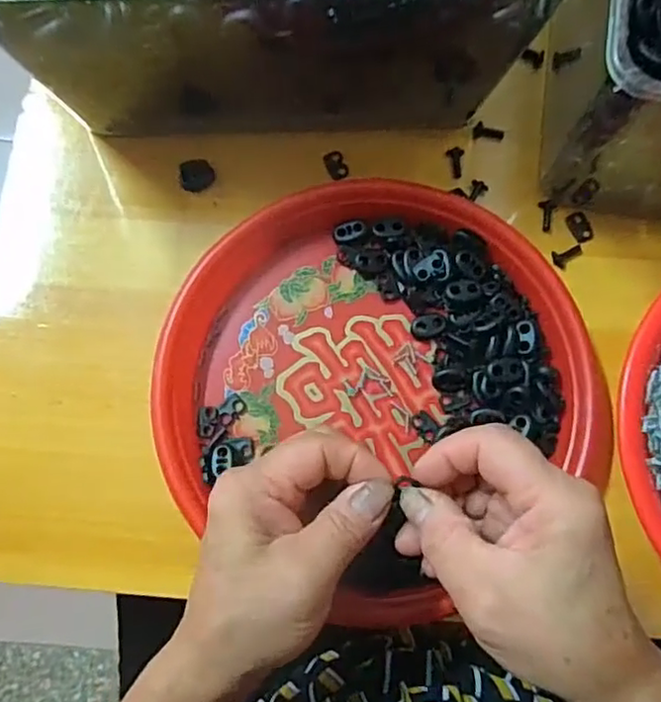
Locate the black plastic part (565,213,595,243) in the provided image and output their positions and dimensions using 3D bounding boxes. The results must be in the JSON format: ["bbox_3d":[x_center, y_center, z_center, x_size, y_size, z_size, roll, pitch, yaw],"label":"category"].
[{"bbox_3d":[0.154,-0.076,0.379,0.013,0.004,0.019,-20,79,-4],"label":"black plastic part"}]

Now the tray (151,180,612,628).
[{"bbox_3d":[0.028,0.018,0.349,0.253,0.030,0.229,31,80,6],"label":"tray"}]

